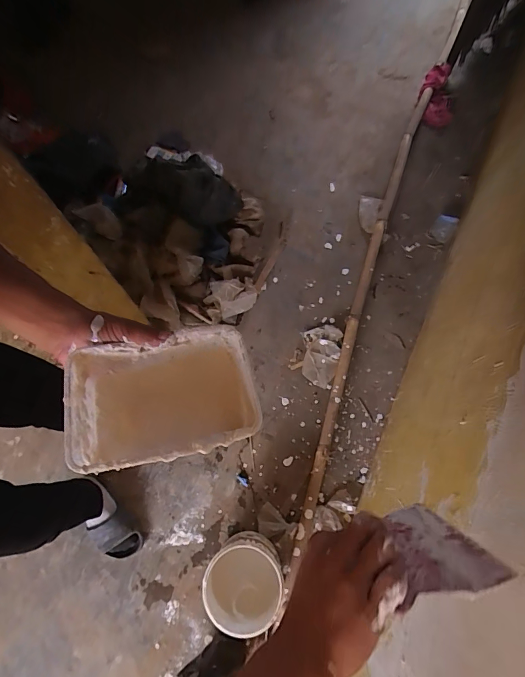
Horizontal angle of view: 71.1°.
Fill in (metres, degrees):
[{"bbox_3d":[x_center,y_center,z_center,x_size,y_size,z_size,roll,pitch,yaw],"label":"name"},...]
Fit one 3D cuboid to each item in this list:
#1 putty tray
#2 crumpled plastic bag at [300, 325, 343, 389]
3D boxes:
[{"bbox_3d":[-0.094,0.059,0.367,0.171,0.077,0.119,-14,73,-5],"label":"putty tray"},{"bbox_3d":[0.187,0.052,1.201,0.122,0.033,0.201,11,73,3],"label":"crumpled plastic bag"}]

